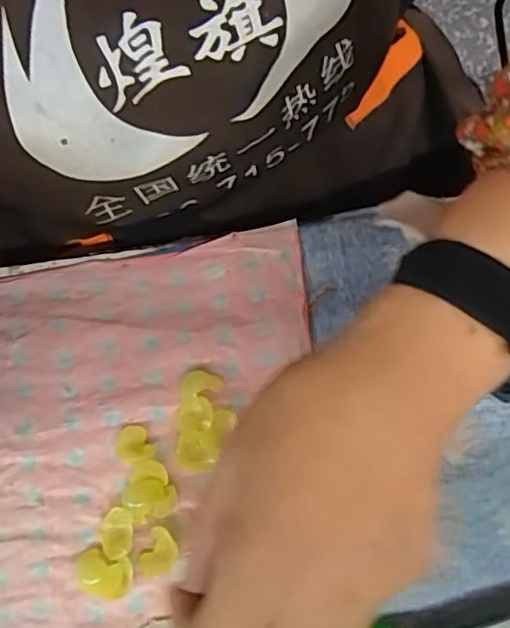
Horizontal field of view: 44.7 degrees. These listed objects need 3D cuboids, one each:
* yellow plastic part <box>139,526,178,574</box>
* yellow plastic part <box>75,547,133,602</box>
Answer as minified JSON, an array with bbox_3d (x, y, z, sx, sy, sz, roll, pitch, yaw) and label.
[{"bbox_3d":[-0.047,0.118,0.308,0.017,0.005,0.021,24,78,4],"label":"yellow plastic part"},{"bbox_3d":[-0.075,0.129,0.306,0.029,0.012,0.021,12,77,1],"label":"yellow plastic part"}]

